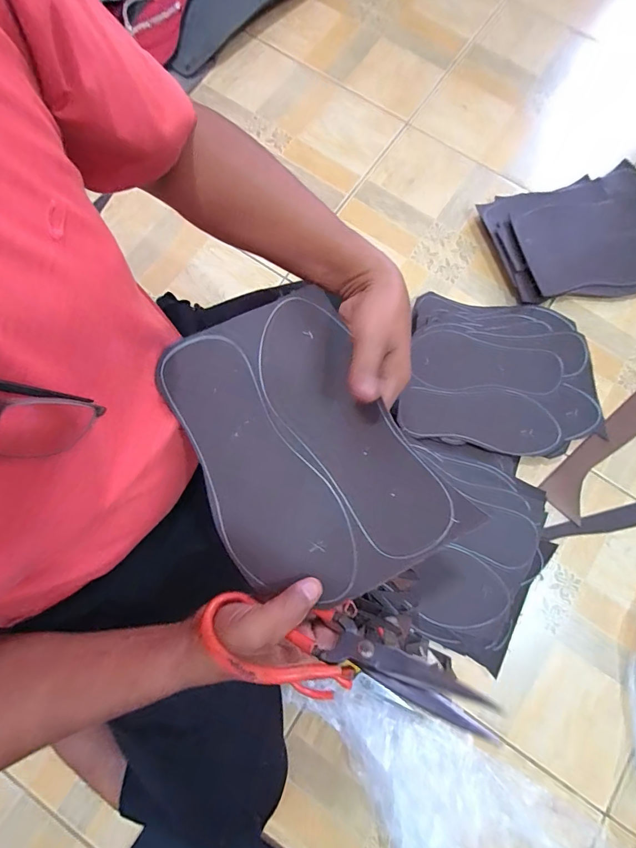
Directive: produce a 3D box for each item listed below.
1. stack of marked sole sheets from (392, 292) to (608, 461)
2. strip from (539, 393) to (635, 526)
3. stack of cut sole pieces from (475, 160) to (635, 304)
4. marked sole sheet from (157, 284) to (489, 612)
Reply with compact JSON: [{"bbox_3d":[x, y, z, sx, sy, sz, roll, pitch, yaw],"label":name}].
[{"bbox_3d":[0.284,-0.078,0.640,0.286,0.050,0.249,11,78,3],"label":"stack of marked sole sheets"},{"bbox_3d":[0.466,0.041,0.638,0.267,0.007,0.075,-39,80,-8],"label":"strip"},{"bbox_3d":[0.463,-0.325,0.702,0.306,0.032,0.223,-14,78,-3],"label":"stack of cut sole pieces"},{"bbox_3d":[-0.017,0.019,0.334,0.174,0.031,0.252,-32,80,-3],"label":"marked sole sheet"}]

